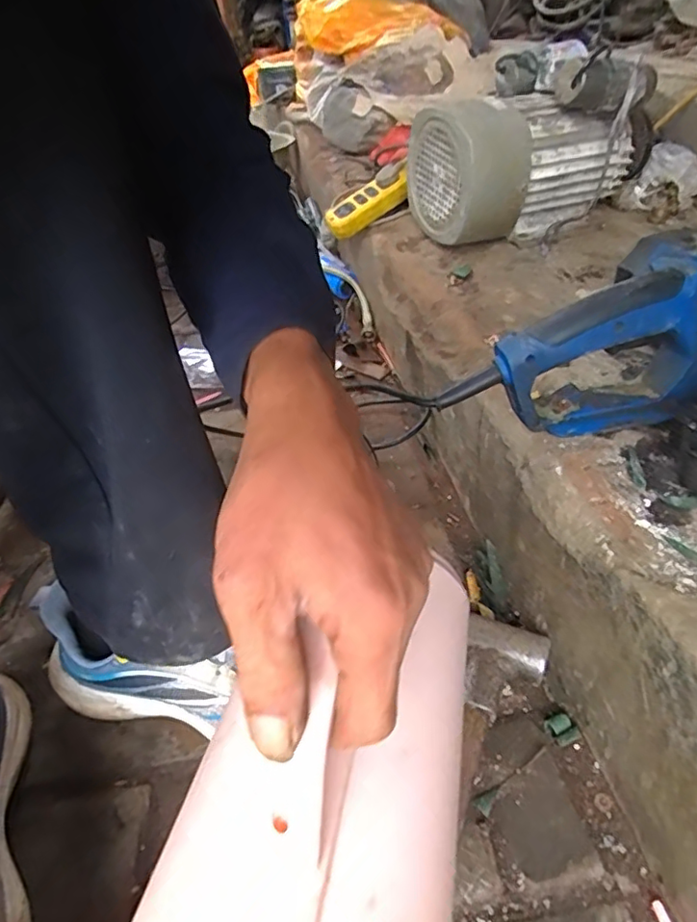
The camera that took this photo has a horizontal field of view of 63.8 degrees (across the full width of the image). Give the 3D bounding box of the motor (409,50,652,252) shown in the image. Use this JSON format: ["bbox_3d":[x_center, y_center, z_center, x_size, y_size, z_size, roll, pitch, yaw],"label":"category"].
[{"bbox_3d":[0.258,-0.427,0.797,0.299,0.196,0.160,-15,41,-15],"label":"motor"}]

